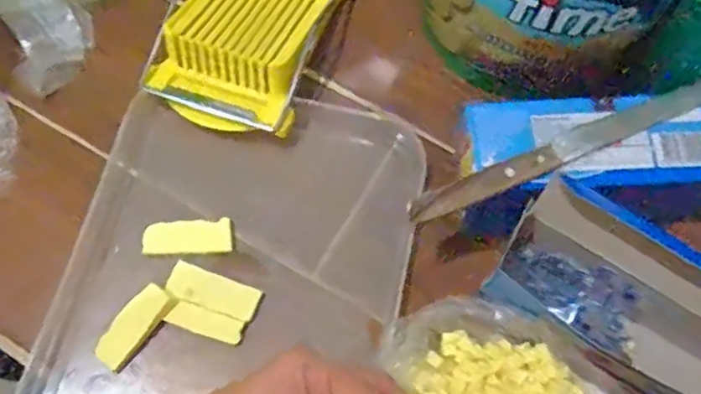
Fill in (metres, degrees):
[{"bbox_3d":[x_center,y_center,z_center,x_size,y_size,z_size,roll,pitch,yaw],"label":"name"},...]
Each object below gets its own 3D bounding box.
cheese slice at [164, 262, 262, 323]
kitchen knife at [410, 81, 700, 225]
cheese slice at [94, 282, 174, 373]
[{"bbox_3d":[-0.102,0.071,0.478,0.066,0.011,0.027,18,69,5],"label":"cheese slice"},{"bbox_3d":[0.157,-0.038,0.433,0.254,0.014,0.022,-23,72,-11],"label":"kitchen knife"},{"bbox_3d":[-0.158,0.092,0.463,0.024,0.012,0.063,35,72,11],"label":"cheese slice"}]

